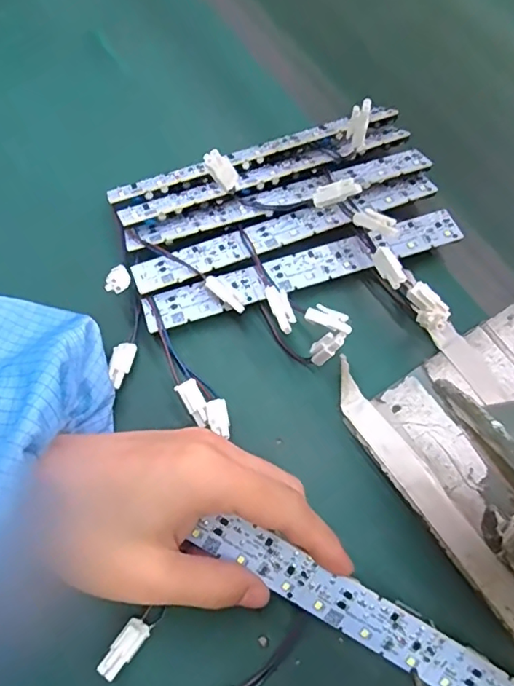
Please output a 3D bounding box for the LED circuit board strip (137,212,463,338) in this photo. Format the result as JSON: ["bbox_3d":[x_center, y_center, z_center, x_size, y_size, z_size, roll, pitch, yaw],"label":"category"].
[{"bbox_3d":[0.028,-0.043,0.311,0.190,0.004,0.023,-17,70,-6],"label":"LED circuit board strip"}]

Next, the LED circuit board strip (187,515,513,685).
[{"bbox_3d":[0.055,0.128,0.237,0.180,0.004,0.024,30,96,4],"label":"LED circuit board strip"}]

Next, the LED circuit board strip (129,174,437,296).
[{"bbox_3d":[0.019,-0.069,0.317,0.190,0.004,0.022,-21,69,-8],"label":"LED circuit board strip"}]

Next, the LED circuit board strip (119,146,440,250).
[{"bbox_3d":[0.014,-0.090,0.324,0.191,0.005,0.020,-16,69,-6],"label":"LED circuit board strip"}]

